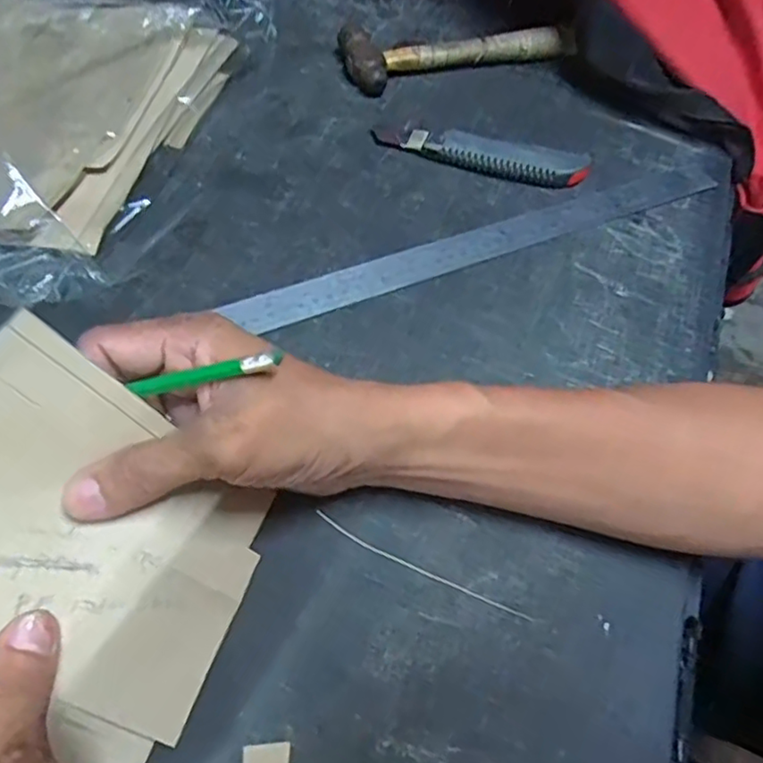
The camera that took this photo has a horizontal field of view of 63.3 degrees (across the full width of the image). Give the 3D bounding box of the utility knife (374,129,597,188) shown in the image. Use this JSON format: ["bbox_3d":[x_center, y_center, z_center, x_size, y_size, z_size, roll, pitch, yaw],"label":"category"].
[{"bbox_3d":[0.077,-0.176,0.471,0.163,0.022,0.031,12,56,3],"label":"utility knife"}]

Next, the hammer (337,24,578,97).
[{"bbox_3d":[0.067,-0.284,0.540,0.199,0.035,0.071,-7,57,-10],"label":"hammer"}]

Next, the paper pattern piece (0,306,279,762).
[{"bbox_3d":[-0.124,0.073,0.239,0.145,0.017,0.142,42,57,-26],"label":"paper pattern piece"}]

